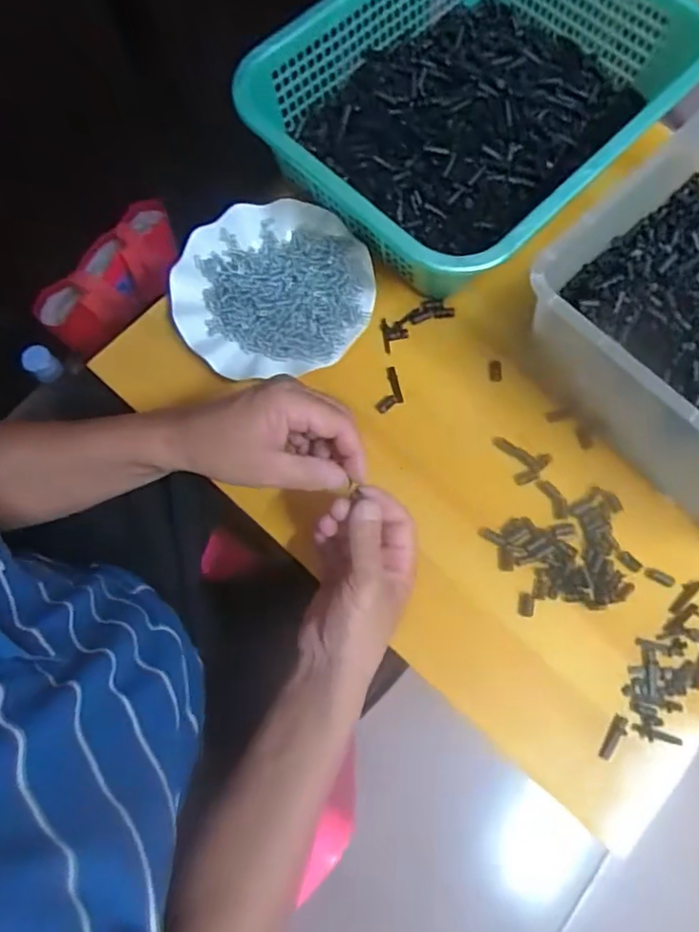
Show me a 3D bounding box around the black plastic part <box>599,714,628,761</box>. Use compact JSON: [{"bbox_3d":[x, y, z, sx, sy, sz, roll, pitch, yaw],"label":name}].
[{"bbox_3d":[0.205,0.211,0.466,0.011,0.006,0.036,27,75,7],"label":"black plastic part"}]

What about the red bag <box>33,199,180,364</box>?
[{"bbox_3d":[-0.351,-0.286,0.918,0.090,0.086,0.257,36,77,9],"label":"red bag"}]

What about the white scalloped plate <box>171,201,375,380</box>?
[{"bbox_3d":[-0.071,-0.165,0.563,0.177,0.023,0.175,-4,74,-2],"label":"white scalloped plate"}]

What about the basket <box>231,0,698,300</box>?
[{"bbox_3d":[0.121,-0.354,0.568,0.292,0.088,0.404,43,78,11],"label":"basket"}]

